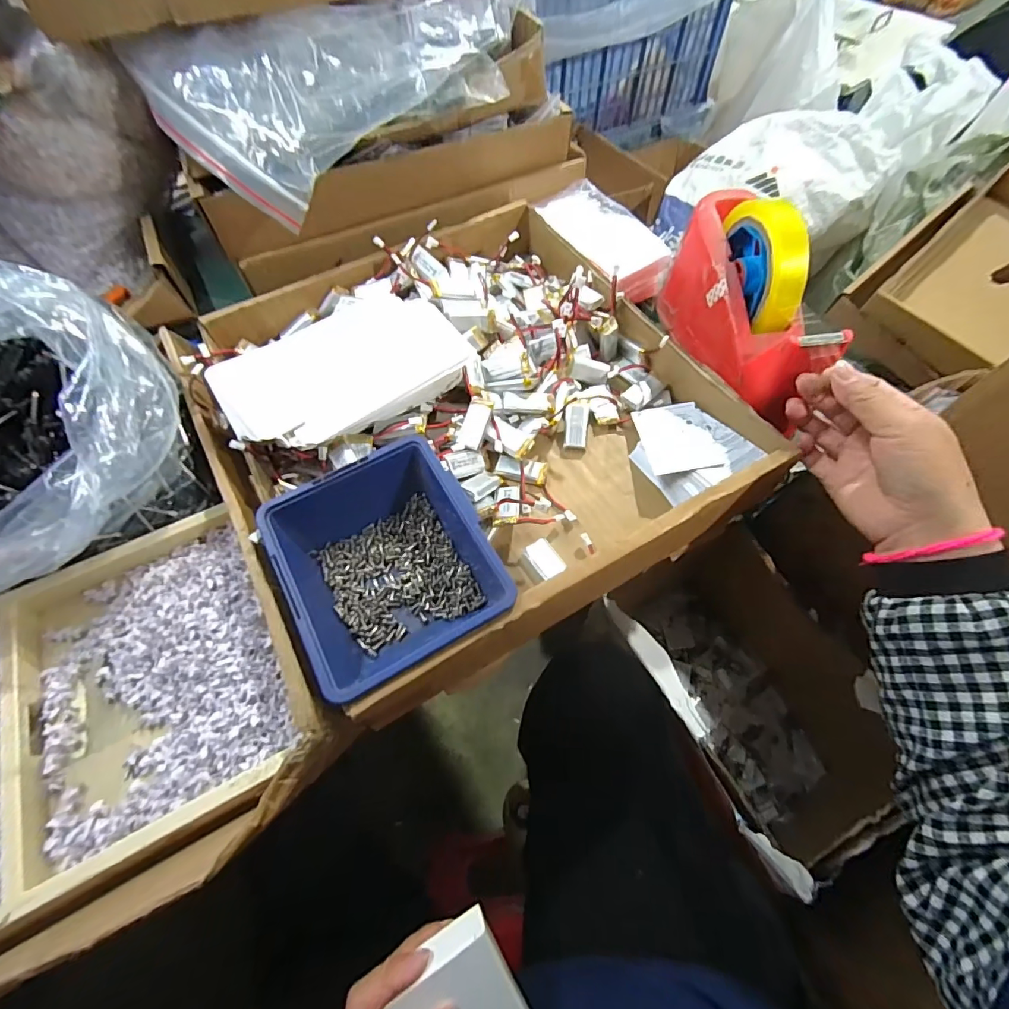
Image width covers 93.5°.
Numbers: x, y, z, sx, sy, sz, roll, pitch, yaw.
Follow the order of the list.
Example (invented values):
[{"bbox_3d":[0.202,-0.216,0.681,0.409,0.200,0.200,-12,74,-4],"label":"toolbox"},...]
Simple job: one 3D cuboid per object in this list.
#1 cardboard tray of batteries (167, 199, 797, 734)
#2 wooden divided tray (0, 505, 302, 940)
[{"bbox_3d":[-0.039,-0.088,0.381,0.357,0.058,0.370,-28,64,-13],"label":"cardboard tray of batteries"},{"bbox_3d":[-0.297,0.144,0.283,0.307,0.030,0.194,-26,64,-12],"label":"wooden divided tray"}]

